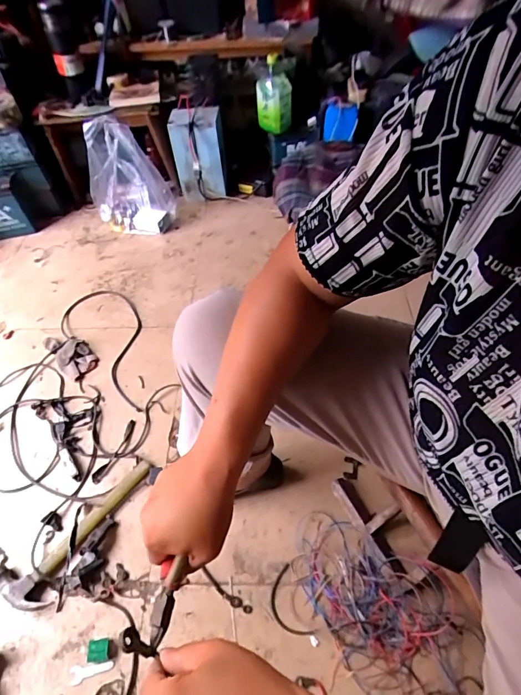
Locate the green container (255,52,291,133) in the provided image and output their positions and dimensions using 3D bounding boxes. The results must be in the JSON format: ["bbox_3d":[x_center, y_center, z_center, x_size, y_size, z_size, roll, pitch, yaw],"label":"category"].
[{"bbox_3d":[0.044,-0.809,1.290,0.108,0.210,0.073,2,54,5],"label":"green container"}]

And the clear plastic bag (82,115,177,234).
[{"bbox_3d":[-0.439,-0.551,1.292,0.263,0.319,0.156,9,55,10],"label":"clear plastic bag"}]

